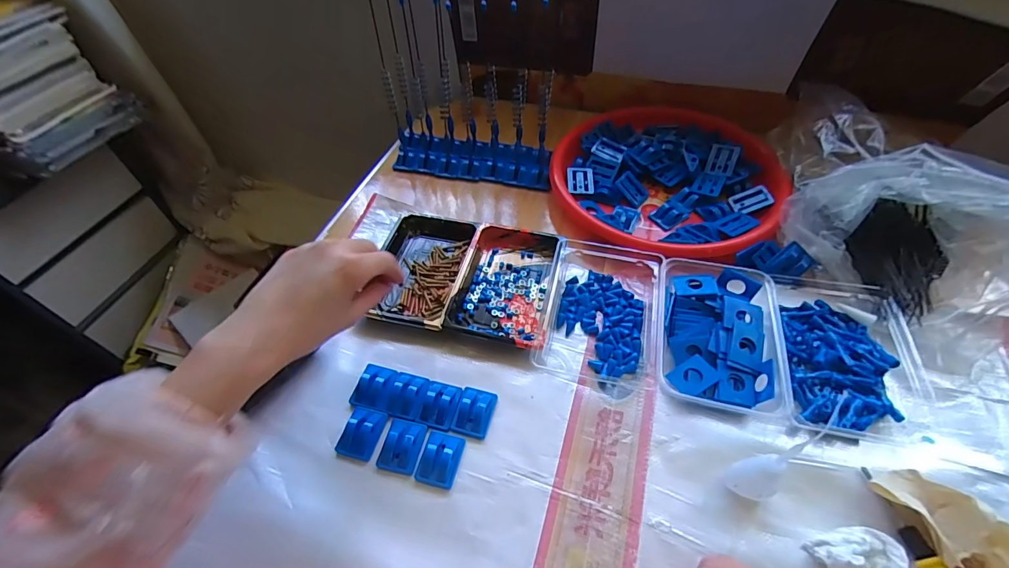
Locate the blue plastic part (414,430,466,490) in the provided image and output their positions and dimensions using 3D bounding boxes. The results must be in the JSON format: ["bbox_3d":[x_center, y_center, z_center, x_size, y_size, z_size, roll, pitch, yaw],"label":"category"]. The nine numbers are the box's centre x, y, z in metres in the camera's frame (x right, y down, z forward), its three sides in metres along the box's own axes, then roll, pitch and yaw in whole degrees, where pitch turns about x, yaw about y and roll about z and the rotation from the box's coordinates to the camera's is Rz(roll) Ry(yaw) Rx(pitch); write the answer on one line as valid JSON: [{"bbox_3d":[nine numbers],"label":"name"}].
[{"bbox_3d":[-0.056,0.151,0.382,0.034,0.015,0.044,11,53,11],"label":"blue plastic part"}]

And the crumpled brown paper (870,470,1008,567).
[{"bbox_3d":[0.332,0.181,0.309,0.042,0.065,0.115,-27,55,-18],"label":"crumpled brown paper"}]

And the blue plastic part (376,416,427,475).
[{"bbox_3d":[-0.091,0.141,0.387,0.034,0.010,0.044,10,52,11],"label":"blue plastic part"}]

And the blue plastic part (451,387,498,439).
[{"bbox_3d":[-0.028,0.118,0.409,0.033,0.016,0.045,11,53,11],"label":"blue plastic part"}]

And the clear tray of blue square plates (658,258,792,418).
[{"bbox_3d":[0.213,0.047,0.440,0.108,0.034,0.161,8,52,10],"label":"clear tray of blue square plates"}]

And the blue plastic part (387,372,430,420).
[{"bbox_3d":[-0.092,0.105,0.419,0.034,0.011,0.044,8,52,9],"label":"blue plastic part"}]

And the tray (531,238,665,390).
[{"bbox_3d":[0.106,0.019,0.472,0.118,0.031,0.170,10,52,11],"label":"tray"}]

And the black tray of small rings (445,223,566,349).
[{"bbox_3d":[0.005,-0.005,0.497,0.104,0.027,0.162,10,52,11],"label":"black tray of small rings"}]

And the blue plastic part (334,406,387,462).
[{"bbox_3d":[-0.130,0.135,0.398,0.035,0.011,0.042,13,53,13],"label":"blue plastic part"}]

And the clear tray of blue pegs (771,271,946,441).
[{"bbox_3d":[0.335,0.063,0.426,0.123,0.031,0.179,12,53,13],"label":"clear tray of blue pegs"}]

